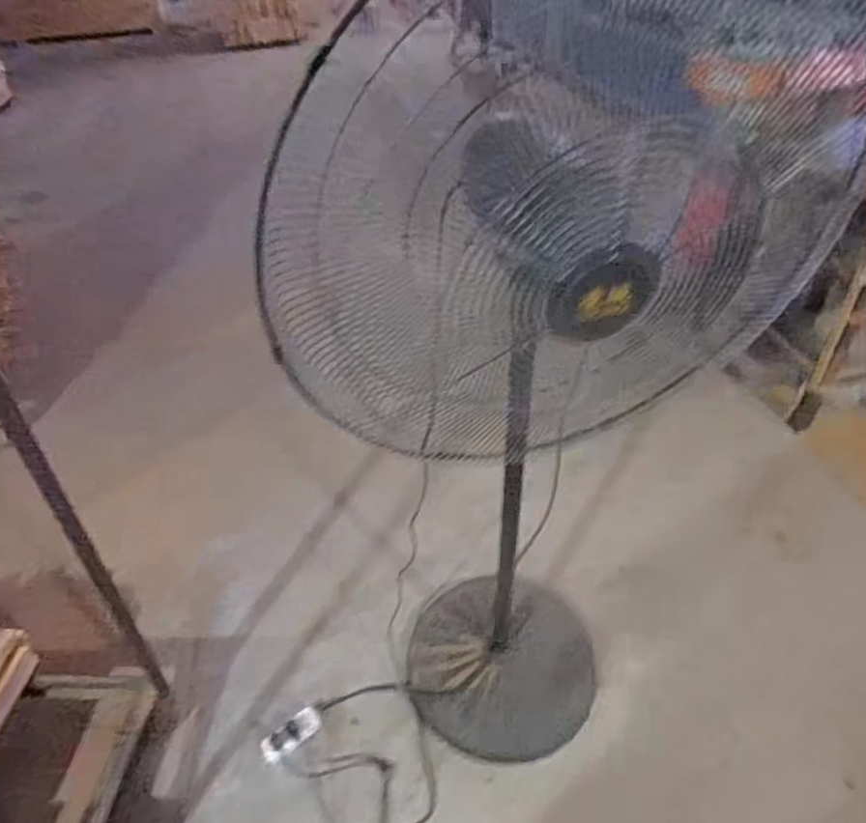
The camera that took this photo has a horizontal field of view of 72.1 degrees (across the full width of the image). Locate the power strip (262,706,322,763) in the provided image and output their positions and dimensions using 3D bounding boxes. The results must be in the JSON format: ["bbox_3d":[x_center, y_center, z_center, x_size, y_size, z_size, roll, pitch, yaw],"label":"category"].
[{"bbox_3d":[-0.323,0.737,1.361,0.143,0.033,0.062,-31,47,-28],"label":"power strip"}]

